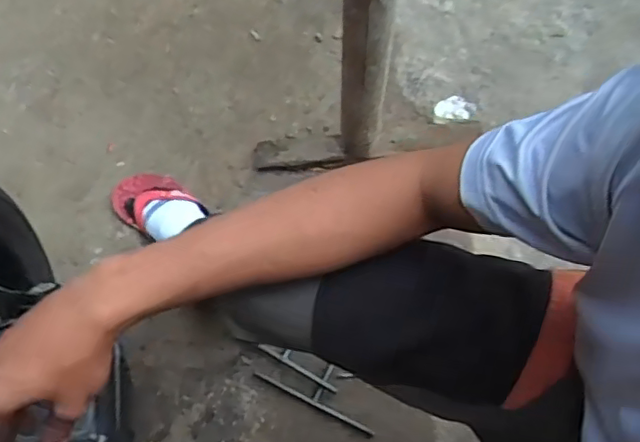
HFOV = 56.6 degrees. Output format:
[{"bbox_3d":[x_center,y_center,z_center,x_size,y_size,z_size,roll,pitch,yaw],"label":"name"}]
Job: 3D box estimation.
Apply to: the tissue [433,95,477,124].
[{"bbox_3d":[0.243,-0.203,1.080,0.076,0.017,0.044,-11,71,-3],"label":"tissue"}]

